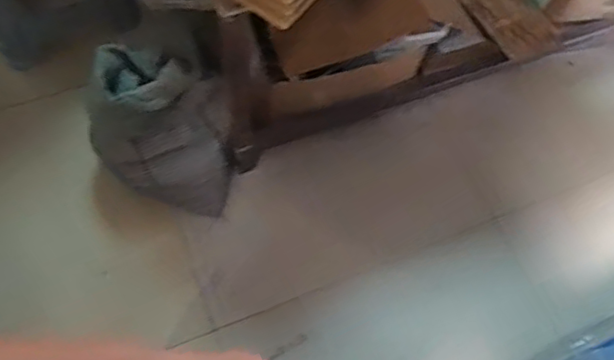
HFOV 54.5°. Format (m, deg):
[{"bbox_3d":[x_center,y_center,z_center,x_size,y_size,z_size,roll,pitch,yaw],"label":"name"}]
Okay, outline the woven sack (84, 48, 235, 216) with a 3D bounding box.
[{"bbox_3d":[-0.400,-0.165,1.644,0.355,0.381,0.437,-6,66,-6],"label":"woven sack"}]

